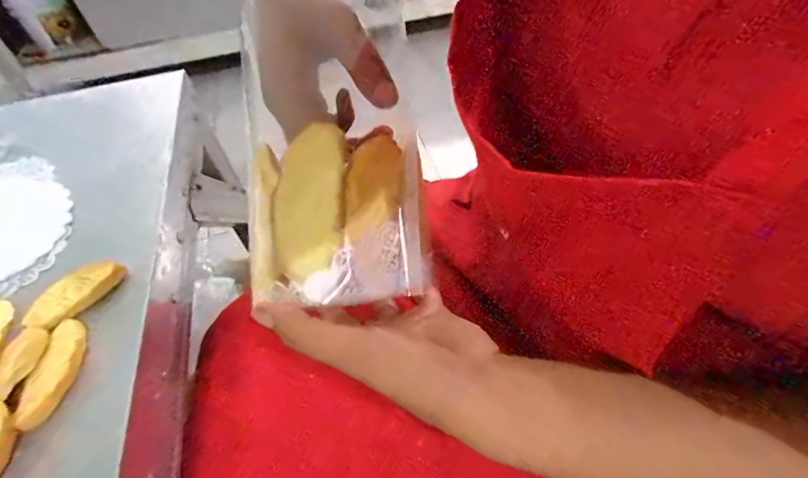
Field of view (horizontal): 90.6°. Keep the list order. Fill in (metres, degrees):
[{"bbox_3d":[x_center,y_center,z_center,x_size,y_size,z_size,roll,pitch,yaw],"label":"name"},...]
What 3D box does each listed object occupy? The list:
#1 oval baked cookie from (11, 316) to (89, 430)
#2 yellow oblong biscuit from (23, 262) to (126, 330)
[{"bbox_3d":[-0.282,0.107,0.323,0.033,0.011,0.085,-4,52,1],"label":"oval baked cookie"},{"bbox_3d":[-0.299,0.049,0.363,0.033,0.014,0.078,25,58,22],"label":"yellow oblong biscuit"}]

